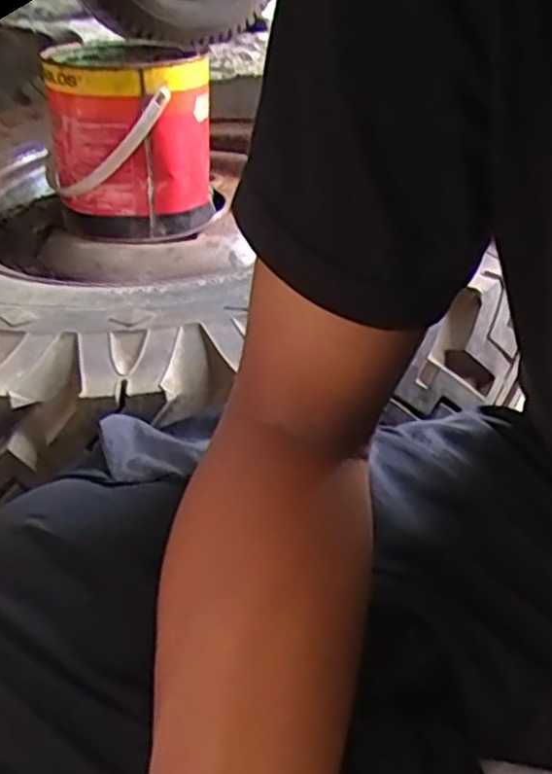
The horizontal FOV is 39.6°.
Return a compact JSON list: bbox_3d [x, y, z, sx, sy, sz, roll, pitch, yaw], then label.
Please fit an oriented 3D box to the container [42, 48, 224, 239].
[{"bbox_3d":[-0.134,-0.229,0.715,0.152,0.155,0.147,-11,38,-7],"label":"container"}]

